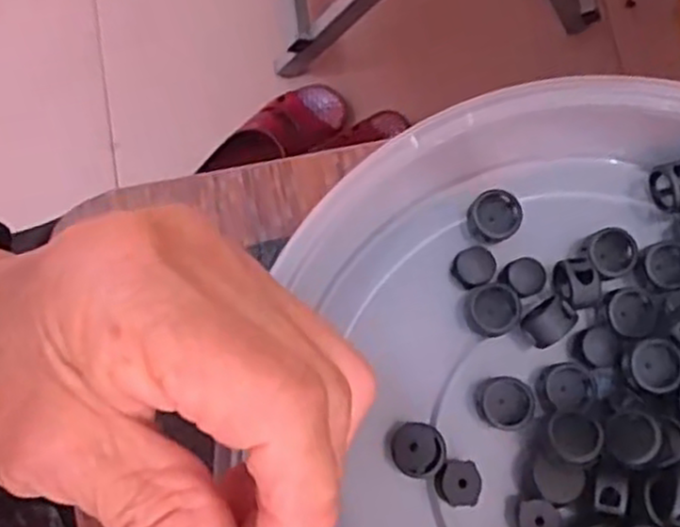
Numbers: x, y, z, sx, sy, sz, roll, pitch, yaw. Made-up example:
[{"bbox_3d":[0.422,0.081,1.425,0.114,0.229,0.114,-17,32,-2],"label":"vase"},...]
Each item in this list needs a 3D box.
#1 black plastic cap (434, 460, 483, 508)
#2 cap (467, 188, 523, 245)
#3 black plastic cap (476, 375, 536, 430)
[{"bbox_3d":[0.037,0.071,0.239,0.015,0.021,0.014,0,79,-1],"label":"black plastic cap"},{"bbox_3d":[0.054,-0.016,0.250,0.017,0.010,0.016,0,79,-1],"label":"cap"},{"bbox_3d":[0.054,0.047,0.244,0.017,0.015,0.017,0,79,-1],"label":"black plastic cap"}]

